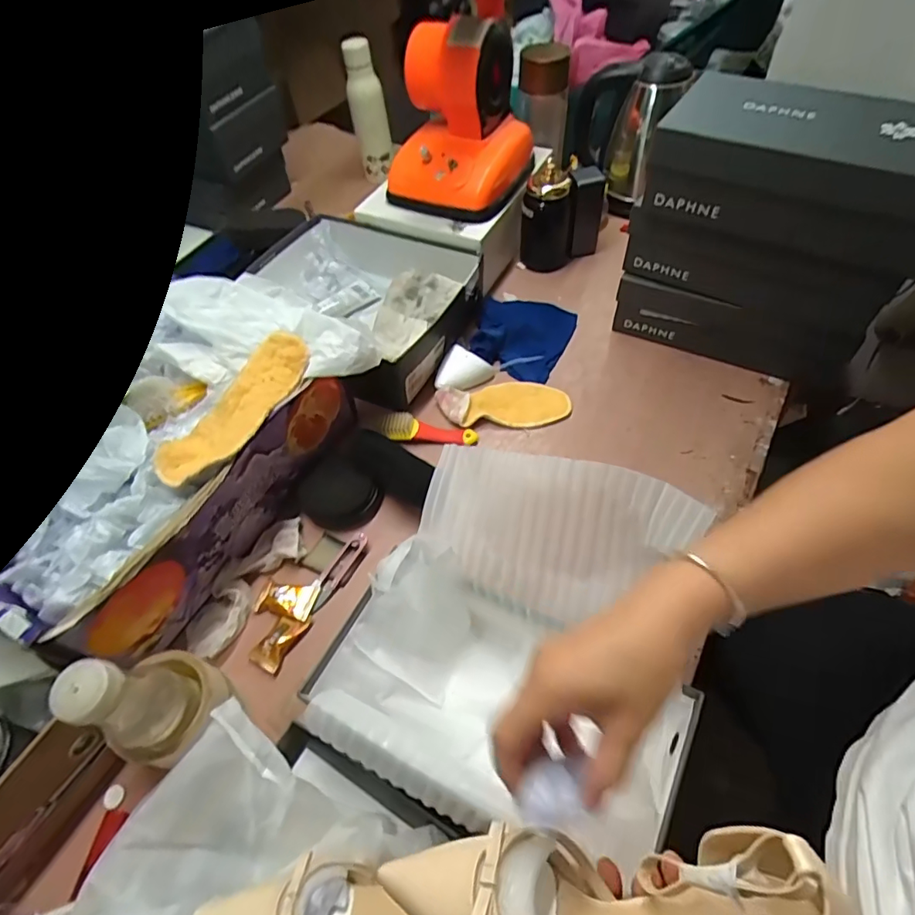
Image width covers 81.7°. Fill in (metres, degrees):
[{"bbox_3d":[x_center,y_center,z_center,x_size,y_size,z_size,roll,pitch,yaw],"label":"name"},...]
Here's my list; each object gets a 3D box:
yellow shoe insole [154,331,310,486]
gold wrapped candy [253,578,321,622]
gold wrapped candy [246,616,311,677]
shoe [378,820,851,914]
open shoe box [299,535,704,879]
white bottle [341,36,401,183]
[{"bbox_3d":[-0.227,-0.053,0.552,0.065,0.025,0.200,21,59,17],"label":"yellow shoe insole"},{"bbox_3d":[-0.188,0.155,0.582,0.062,0.012,0.038,10,56,10],"label":"gold wrapped candy"},{"bbox_3d":[-0.189,0.195,0.562,0.036,0.016,0.060,21,59,17],"label":"gold wrapped candy"},{"bbox_3d":[0.068,0.243,0.280,0.233,0.087,0.078,-16,51,25],"label":"shoe"},{"bbox_3d":[0.034,0.215,0.450,0.283,0.099,0.166,24,59,19],"label":"open shoe box"},{"bbox_3d":[-0.164,-0.656,1.008,0.072,0.231,0.069,-13,55,-6],"label":"white bottle"}]

